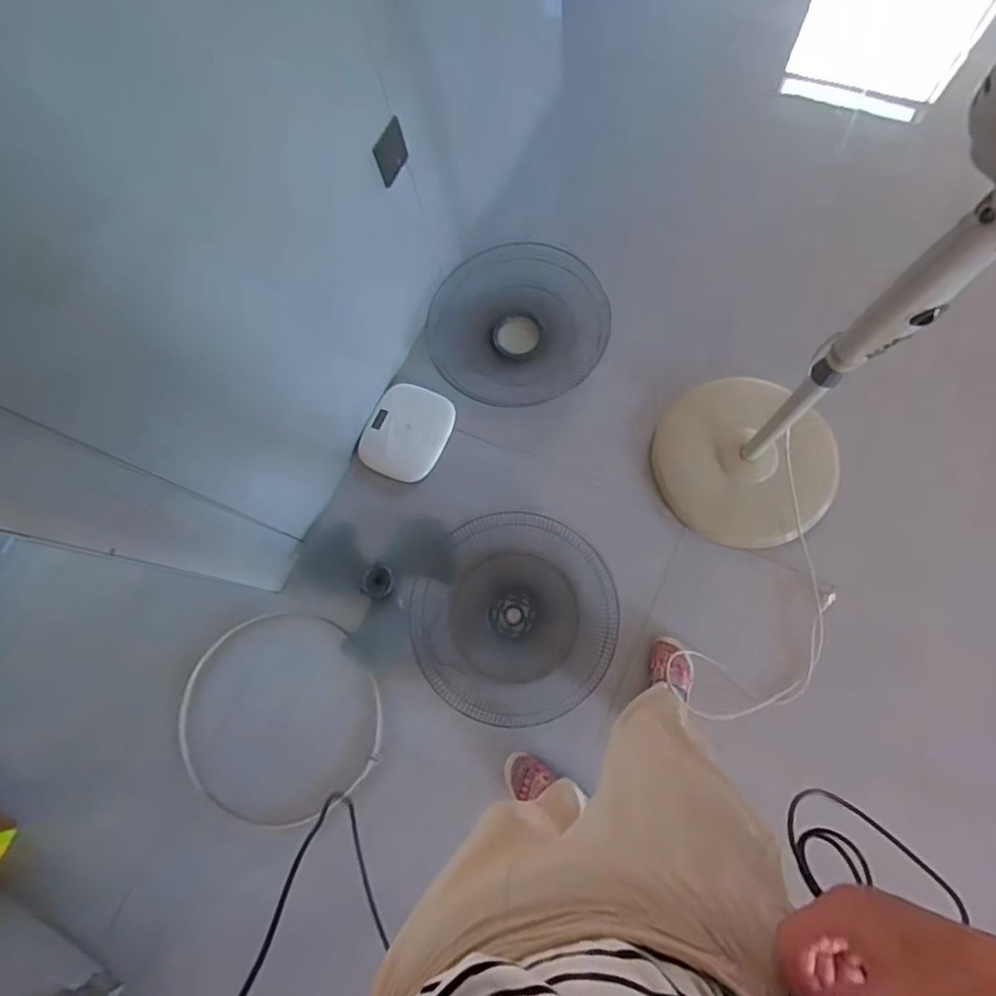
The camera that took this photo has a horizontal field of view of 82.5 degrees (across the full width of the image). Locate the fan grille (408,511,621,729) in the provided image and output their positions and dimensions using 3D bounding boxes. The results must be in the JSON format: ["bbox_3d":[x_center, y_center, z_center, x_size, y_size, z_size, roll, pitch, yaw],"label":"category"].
[{"bbox_3d":[0.038,0.258,1.214,0.409,0.054,0.423,-2,74,6],"label":"fan grille"}]

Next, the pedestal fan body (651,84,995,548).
[{"bbox_3d":[0.480,-0.194,0.838,0.307,1.001,0.371,-22,73,0],"label":"pedestal fan body"}]

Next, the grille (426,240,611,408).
[{"bbox_3d":[0.047,-0.427,1.389,0.432,0.095,0.412,-1,74,6],"label":"grille"}]

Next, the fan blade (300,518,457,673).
[{"bbox_3d":[-0.287,0.165,1.276,0.325,0.061,0.326,31,80,14],"label":"fan blade"}]

